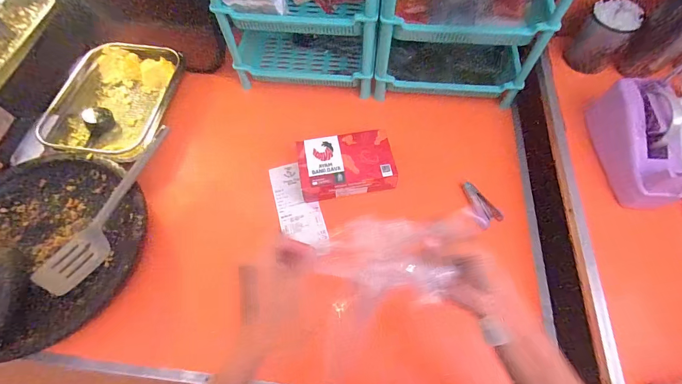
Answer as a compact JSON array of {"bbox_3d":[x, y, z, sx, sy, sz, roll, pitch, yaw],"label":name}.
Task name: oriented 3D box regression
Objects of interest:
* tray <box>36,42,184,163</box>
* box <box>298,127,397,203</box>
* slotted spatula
[{"bbox_3d":[-0.477,-0.199,0.744,0.230,0.060,0.313,10,63,5],"label":"tray"},{"bbox_3d":[0.009,-0.046,0.652,0.172,0.058,0.122,-9,63,-4],"label":"box"},{"bbox_3d":[-0.386,0.024,0.585,0.075,0.037,0.313,28,66,14],"label":"slotted spatula"}]

